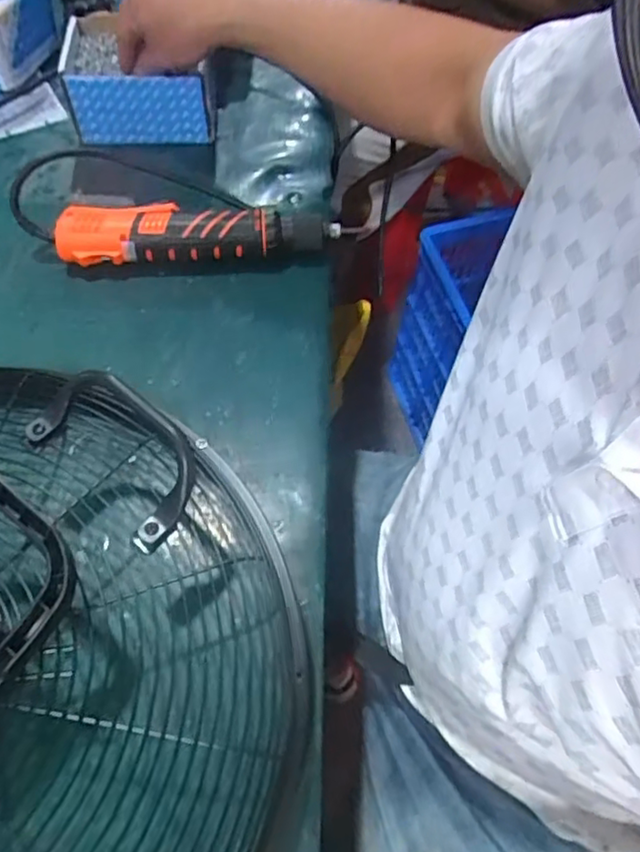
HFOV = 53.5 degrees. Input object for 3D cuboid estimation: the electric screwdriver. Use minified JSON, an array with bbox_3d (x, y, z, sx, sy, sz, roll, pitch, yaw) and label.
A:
[{"bbox_3d":[-0.100,-0.164,0.548,0.240,0.046,0.052,-2,62,-5],"label":"electric screwdriver"}]

